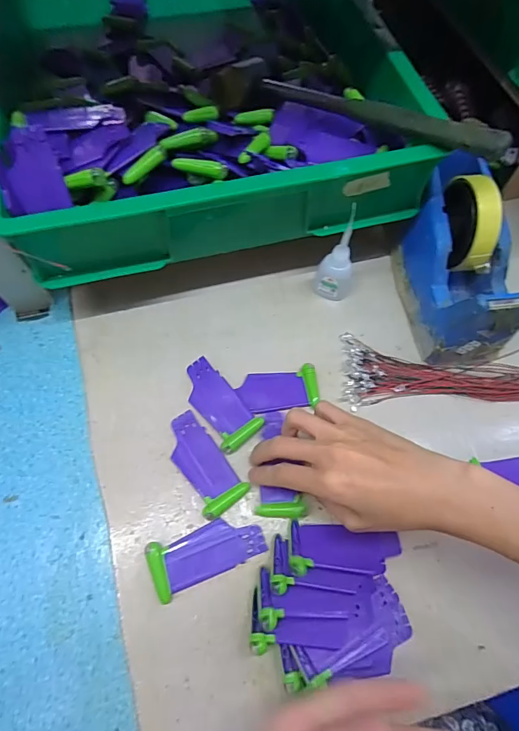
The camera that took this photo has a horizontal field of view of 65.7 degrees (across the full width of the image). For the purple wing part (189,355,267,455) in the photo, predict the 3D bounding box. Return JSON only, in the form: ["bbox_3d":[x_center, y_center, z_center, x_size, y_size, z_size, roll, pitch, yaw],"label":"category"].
[{"bbox_3d":[-0.040,0.035,0.367,0.042,0.007,0.088,-40,74,-17],"label":"purple wing part"}]

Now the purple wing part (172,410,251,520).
[{"bbox_3d":[-0.051,0.084,0.349,0.041,0.008,0.089,-37,73,-16],"label":"purple wing part"}]

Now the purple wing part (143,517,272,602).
[{"bbox_3d":[-0.042,0.147,0.321,0.089,0.007,0.040,-22,70,-11],"label":"purple wing part"}]

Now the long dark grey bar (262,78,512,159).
[{"bbox_3d":[0.095,-0.210,0.337,0.221,0.016,0.015,33,69,25],"label":"long dark grey bar"}]

